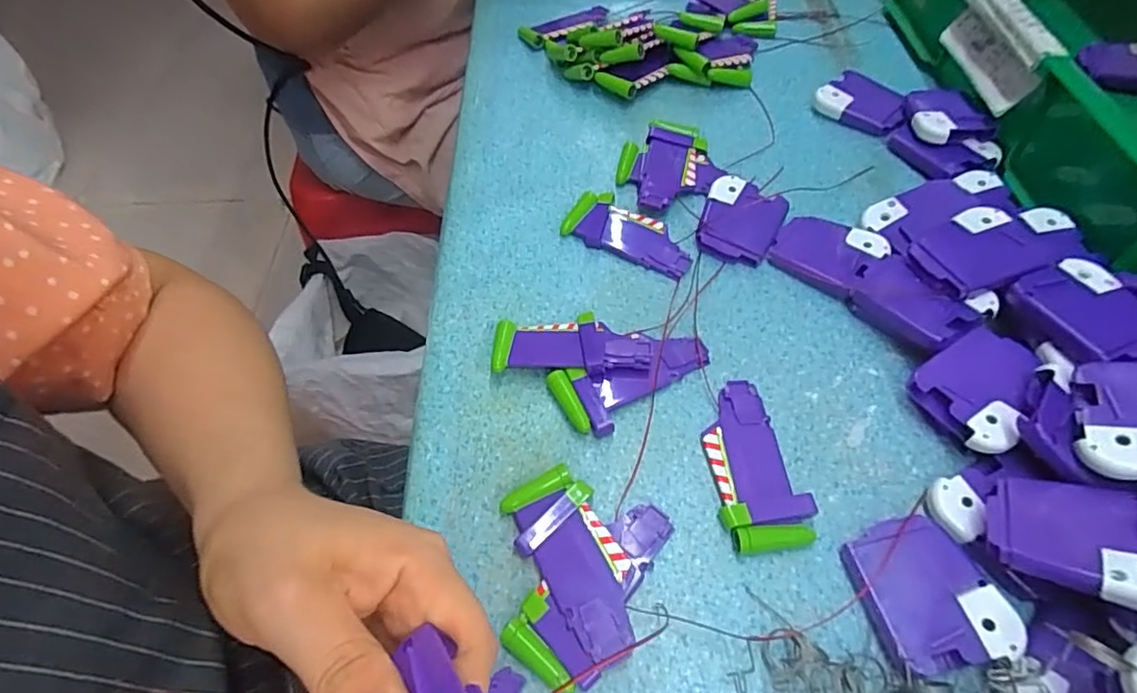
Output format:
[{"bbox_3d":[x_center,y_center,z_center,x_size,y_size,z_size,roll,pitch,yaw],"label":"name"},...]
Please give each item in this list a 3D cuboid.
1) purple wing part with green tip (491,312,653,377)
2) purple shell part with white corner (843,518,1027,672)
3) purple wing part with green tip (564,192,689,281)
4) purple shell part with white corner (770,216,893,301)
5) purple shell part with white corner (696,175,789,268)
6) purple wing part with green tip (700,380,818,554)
[{"bbox_3d":[0.002,0.000,0.332,0.088,0.017,0.039,-1,57,4],"label":"purple wing part with green tip"},{"bbox_3d":[0.156,0.108,0.252,0.048,0.019,0.061,-19,58,-8],"label":"purple shell part with white corner"},{"bbox_3d":[0.041,-0.076,0.386,0.090,0.009,0.041,24,62,18],"label":"purple wing part with green tip"},{"bbox_3d":[0.165,-0.061,0.367,0.059,0.015,0.052,38,67,24],"label":"purple shell part with white corner"},{"bbox_3d":[0.114,-0.083,0.381,0.050,0.017,0.059,22,61,17],"label":"purple shell part with white corner"},{"bbox_3d":[0.091,0.059,0.294,0.043,0.010,0.088,-13,57,-4],"label":"purple wing part with green tip"}]

